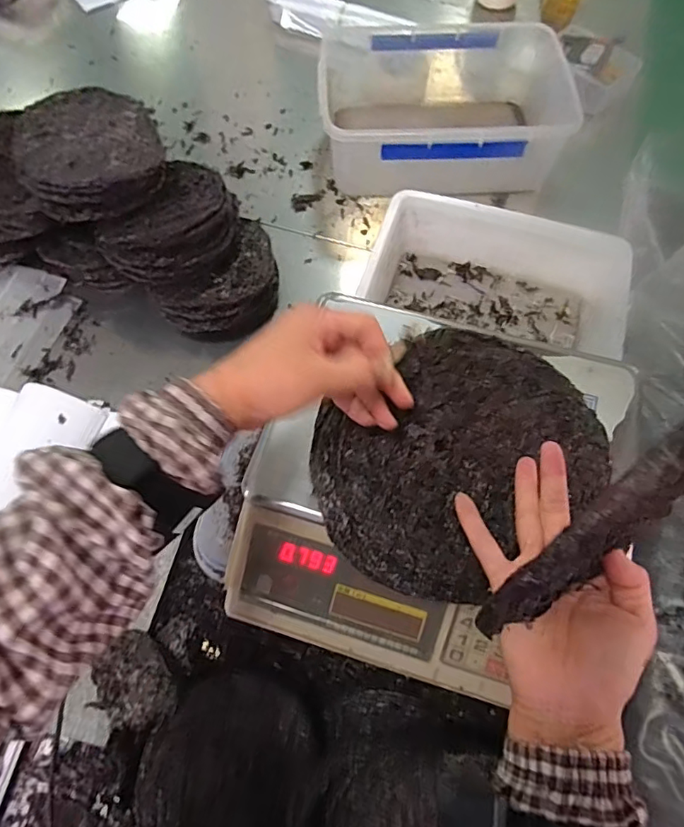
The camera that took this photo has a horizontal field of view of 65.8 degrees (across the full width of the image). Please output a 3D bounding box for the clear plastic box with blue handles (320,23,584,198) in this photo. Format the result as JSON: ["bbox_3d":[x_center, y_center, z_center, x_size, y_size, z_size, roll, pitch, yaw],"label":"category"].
[{"bbox_3d":[0.176,-0.570,0.993,0.431,0.140,0.358,-4,65,-4],"label":"clear plastic box with blue handles"}]

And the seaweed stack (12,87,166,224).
[{"bbox_3d":[-0.358,-0.374,0.754,0.187,0.061,0.206,-14,66,-7],"label":"seaweed stack"}]

